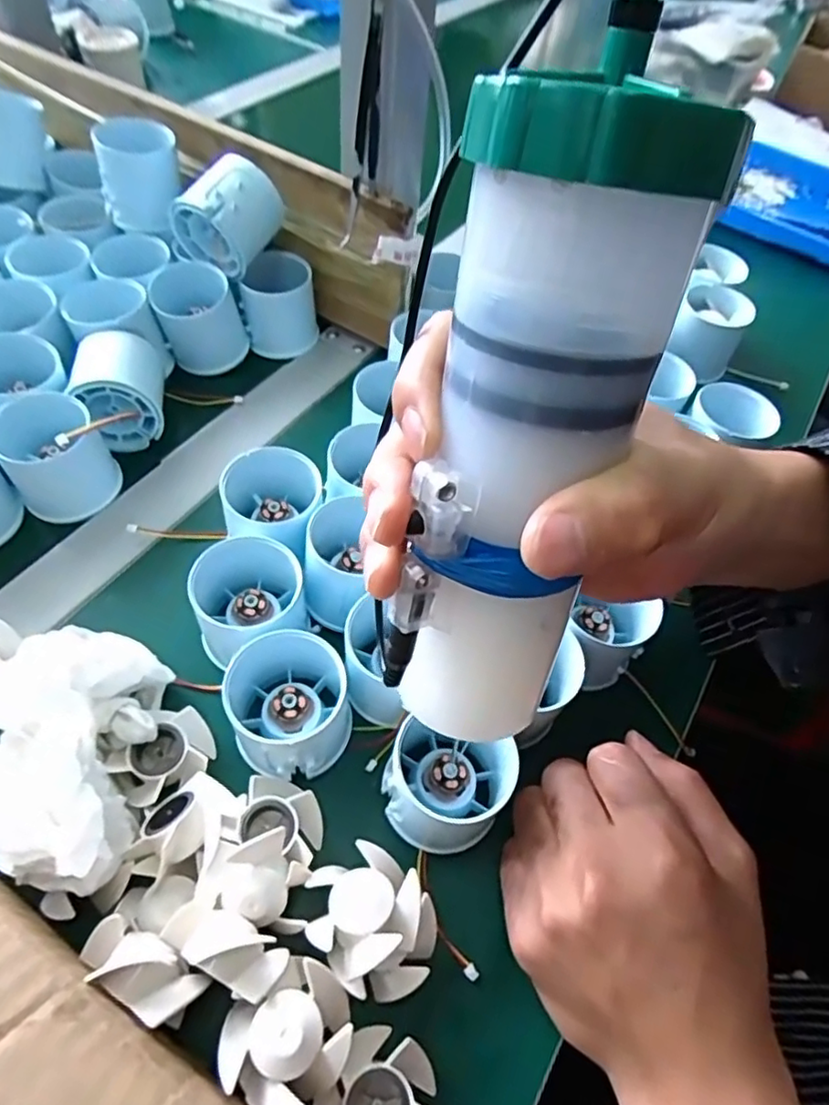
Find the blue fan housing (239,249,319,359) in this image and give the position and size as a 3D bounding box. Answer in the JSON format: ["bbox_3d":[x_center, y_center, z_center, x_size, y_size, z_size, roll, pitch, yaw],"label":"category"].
[{"bbox_3d":[-0.097,-0.177,0.446,0.049,0.055,0.049,-8,57,-11],"label":"blue fan housing"}]

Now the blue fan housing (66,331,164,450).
[{"bbox_3d":[-0.182,-0.099,0.388,0.051,0.050,0.055,-8,57,-11],"label":"blue fan housing"}]

